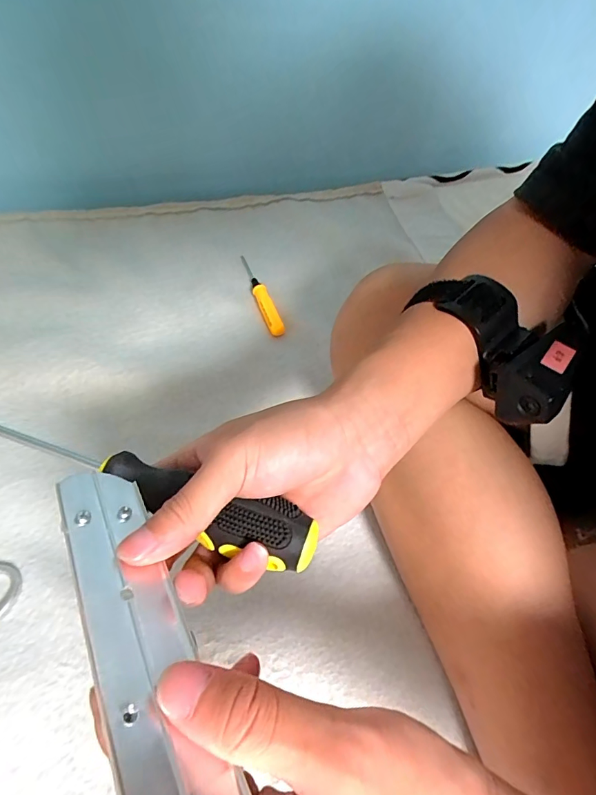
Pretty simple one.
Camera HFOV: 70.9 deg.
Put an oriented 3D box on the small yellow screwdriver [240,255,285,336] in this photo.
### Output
[{"bbox_3d":[-0.043,-0.119,0.469,0.015,0.012,0.128,-16,56,-15],"label":"small yellow screwdriver"}]

